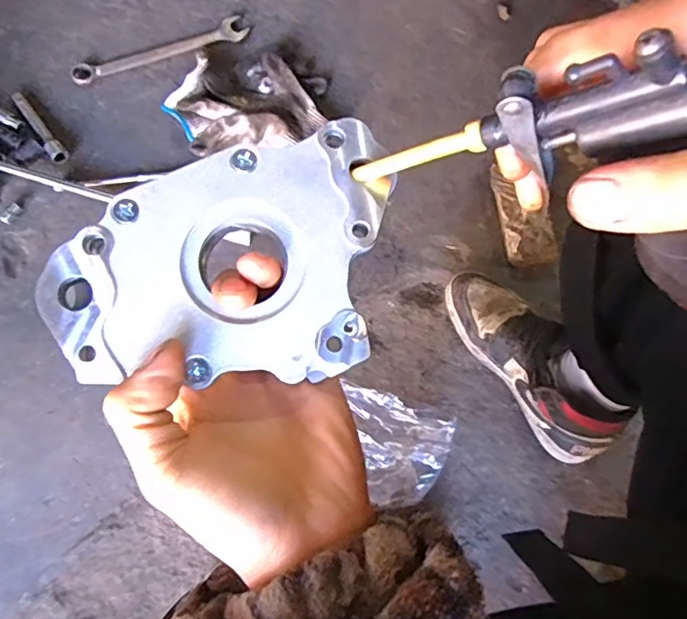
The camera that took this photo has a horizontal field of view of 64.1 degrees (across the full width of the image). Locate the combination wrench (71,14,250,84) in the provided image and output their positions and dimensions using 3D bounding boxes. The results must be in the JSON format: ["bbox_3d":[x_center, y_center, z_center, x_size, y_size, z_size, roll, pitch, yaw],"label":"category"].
[{"bbox_3d":[-0.259,-0.369,0.780,0.249,0.012,0.041,-19,76,-5],"label":"combination wrench"}]

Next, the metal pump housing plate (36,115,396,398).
[{"bbox_3d":[-0.052,-0.024,0.237,0.142,0.015,0.103,-4,77,-3],"label":"metal pump housing plate"}]

